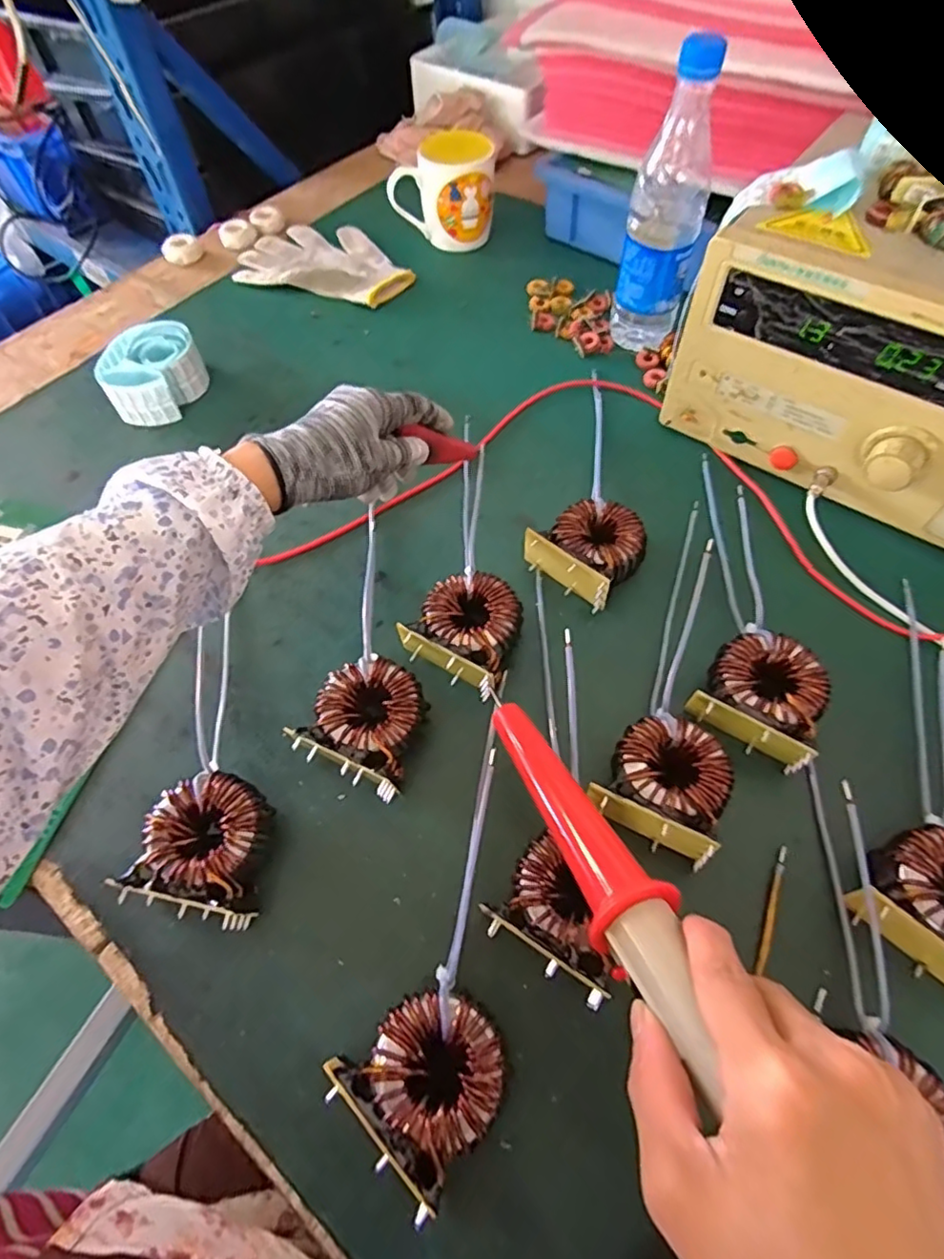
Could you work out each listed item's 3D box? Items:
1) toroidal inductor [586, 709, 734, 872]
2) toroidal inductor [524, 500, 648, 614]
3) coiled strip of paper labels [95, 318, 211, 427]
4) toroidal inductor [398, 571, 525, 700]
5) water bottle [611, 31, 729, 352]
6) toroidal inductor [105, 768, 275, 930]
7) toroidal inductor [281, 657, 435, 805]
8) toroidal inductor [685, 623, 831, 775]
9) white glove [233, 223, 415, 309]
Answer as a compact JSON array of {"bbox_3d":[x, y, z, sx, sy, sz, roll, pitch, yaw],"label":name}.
[{"bbox_3d":[0.119,0.092,0.369,0.070,0.030,0.074,24,63,15],"label":"toroidal inductor"},{"bbox_3d":[0.090,-0.063,0.464,0.076,0.033,0.080,39,68,21],"label":"toroidal inductor"},{"bbox_3d":[-0.309,-0.248,0.584,0.094,0.048,0.089,-30,63,-15],"label":"coiled strip of paper labels"},{"bbox_3d":[-0.001,0.001,0.430,0.075,0.036,0.077,31,65,18],"label":"toroidal inductor"},{"bbox_3d":[0.171,-0.364,0.534,0.064,0.224,0.057,14,61,9],"label":"water bottle"},{"bbox_3d":[-0.157,0.129,0.359,0.071,0.039,0.078,11,60,8],"label":"toroidal inductor"},{"bbox_3d":[-0.069,0.059,0.396,0.069,0.038,0.074,22,62,13],"label":"toroidal inductor"},{"bbox_3d":[0.193,0.045,0.398,0.076,0.037,0.078,31,65,18],"label":"toroidal inductor"},{"bbox_3d":[-0.166,-0.432,0.710,0.208,0.015,0.126,17,61,11],"label":"white glove"}]

